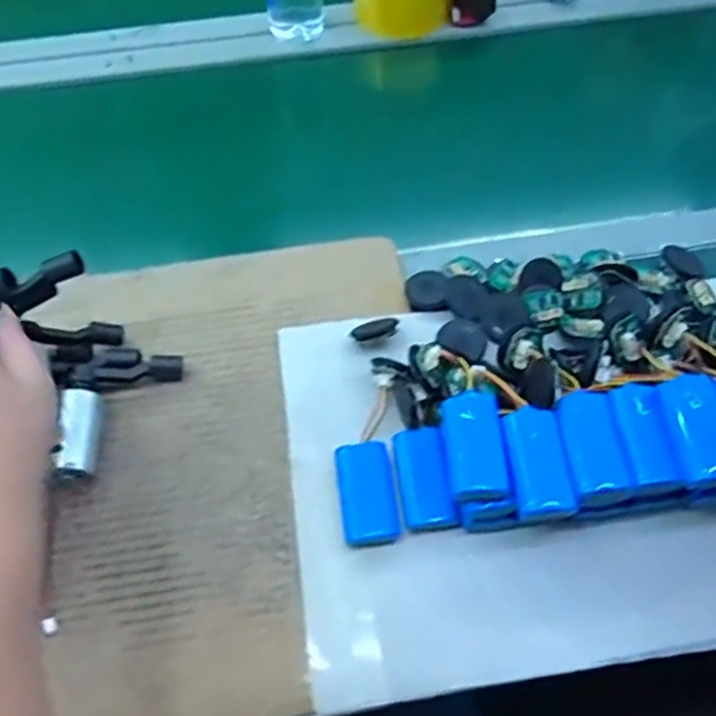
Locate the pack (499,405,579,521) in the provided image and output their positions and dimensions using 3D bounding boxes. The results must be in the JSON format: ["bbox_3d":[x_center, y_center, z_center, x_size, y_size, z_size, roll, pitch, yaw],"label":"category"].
[{"bbox_3d":[0.113,0.065,0.451,0.037,0.017,0.070,-2,57,0],"label":"pack"}]

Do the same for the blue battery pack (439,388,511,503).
[{"bbox_3d":[0.074,0.052,0.454,0.038,0.017,0.077,-2,57,0],"label":"blue battery pack"}]

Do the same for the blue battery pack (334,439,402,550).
[{"bbox_3d":[0.006,0.093,0.480,0.037,0.020,0.069,-9,57,-4],"label":"blue battery pack"}]

